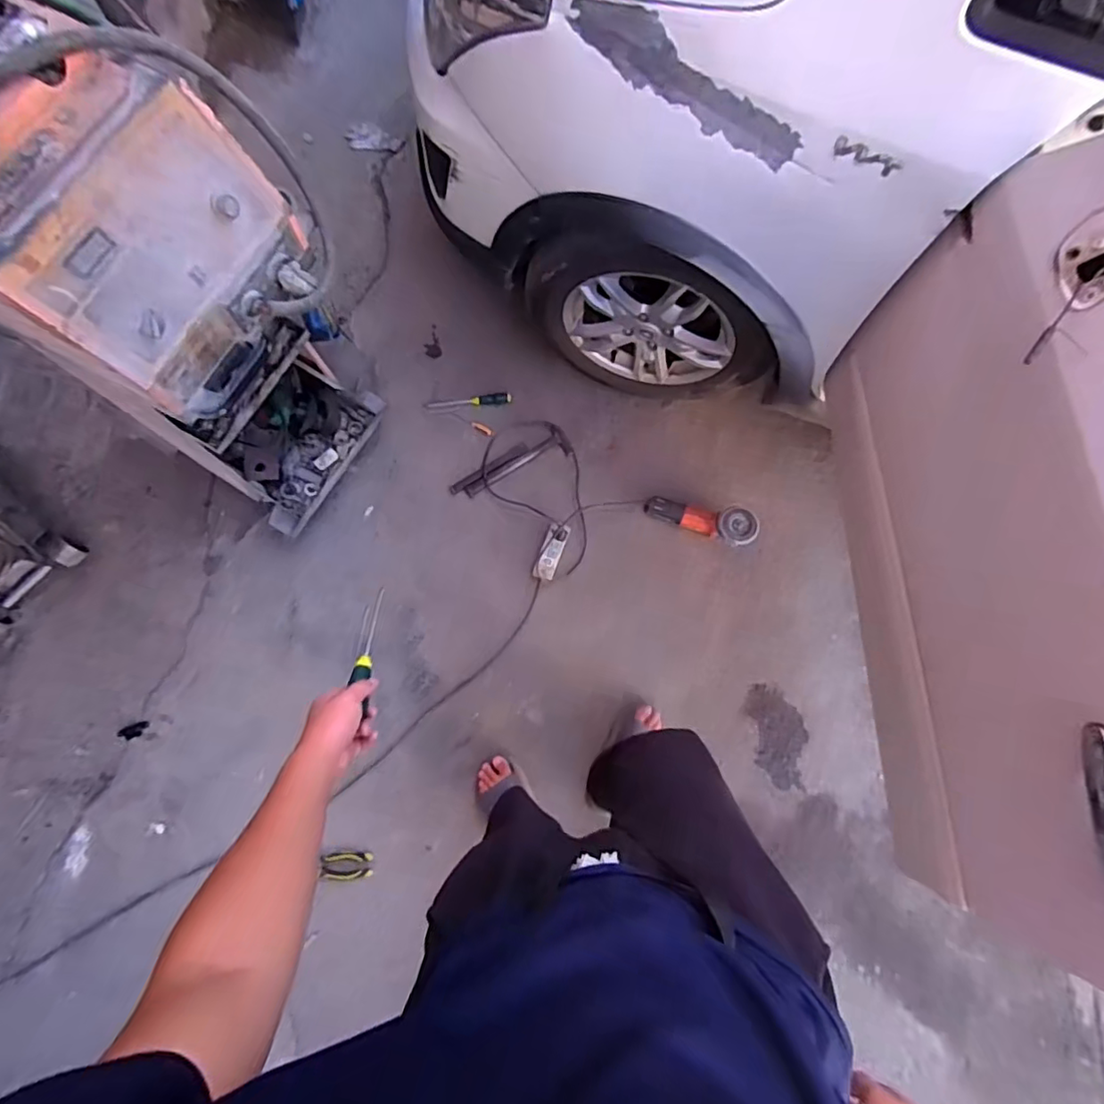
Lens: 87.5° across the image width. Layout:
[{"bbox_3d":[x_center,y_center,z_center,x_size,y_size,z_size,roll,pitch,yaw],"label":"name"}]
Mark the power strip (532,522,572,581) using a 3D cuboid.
[{"bbox_3d":[0.000,-0.003,1.498,0.058,0.033,0.150,19,77,4],"label":"power strip"}]

